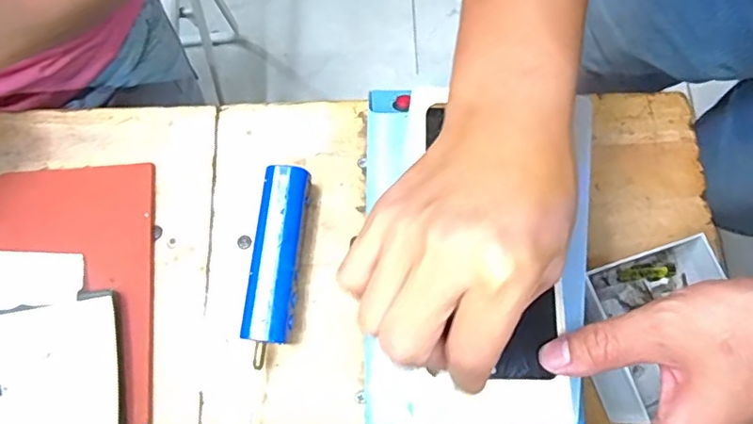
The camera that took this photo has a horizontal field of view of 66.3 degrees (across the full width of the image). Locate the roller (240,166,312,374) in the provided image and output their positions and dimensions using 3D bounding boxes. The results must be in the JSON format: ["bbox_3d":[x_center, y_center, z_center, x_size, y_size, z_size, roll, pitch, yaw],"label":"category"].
[{"bbox_3d":[-0.074,0.037,0.429,0.036,0.032,0.139,5,74,1],"label":"roller"}]

